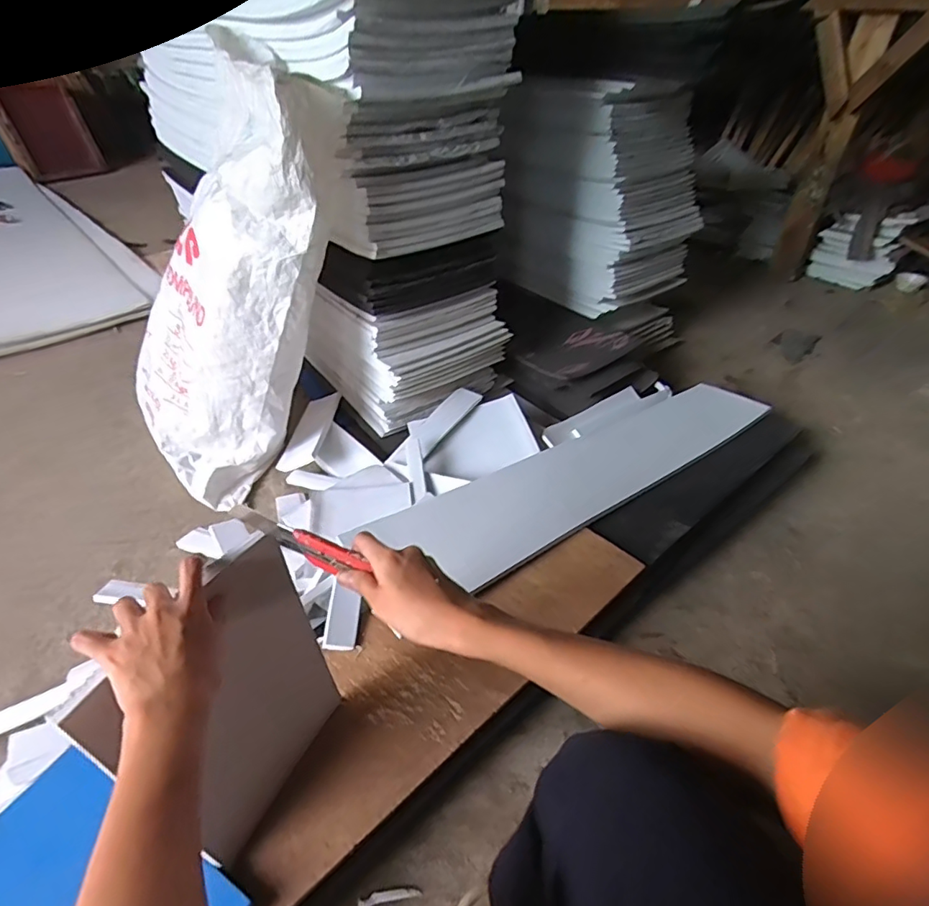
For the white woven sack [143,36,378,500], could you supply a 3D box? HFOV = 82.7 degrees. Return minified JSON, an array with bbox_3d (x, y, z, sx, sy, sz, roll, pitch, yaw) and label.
[{"bbox_3d":[-0.375,-0.279,0.931,0.249,0.692,0.308,10,32,-36],"label":"white woven sack"}]

